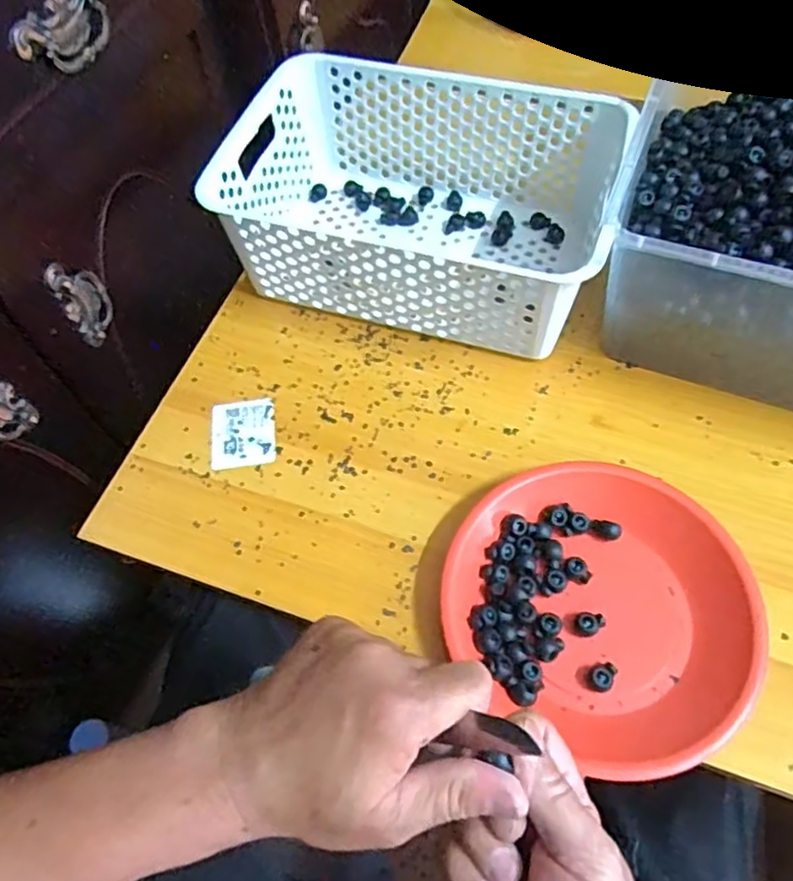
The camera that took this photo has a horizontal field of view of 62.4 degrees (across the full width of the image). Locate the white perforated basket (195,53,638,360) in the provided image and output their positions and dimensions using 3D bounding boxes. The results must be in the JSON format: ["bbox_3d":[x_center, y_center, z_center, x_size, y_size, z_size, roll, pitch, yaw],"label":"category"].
[{"bbox_3d":[0.021,-0.200,0.561,0.304,0.109,0.209,14,62,11],"label":"white perforated basket"}]

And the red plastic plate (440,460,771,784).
[{"bbox_3d":[0.131,0.104,0.426,0.188,0.030,0.179,-1,60,3],"label":"red plastic plate"}]

